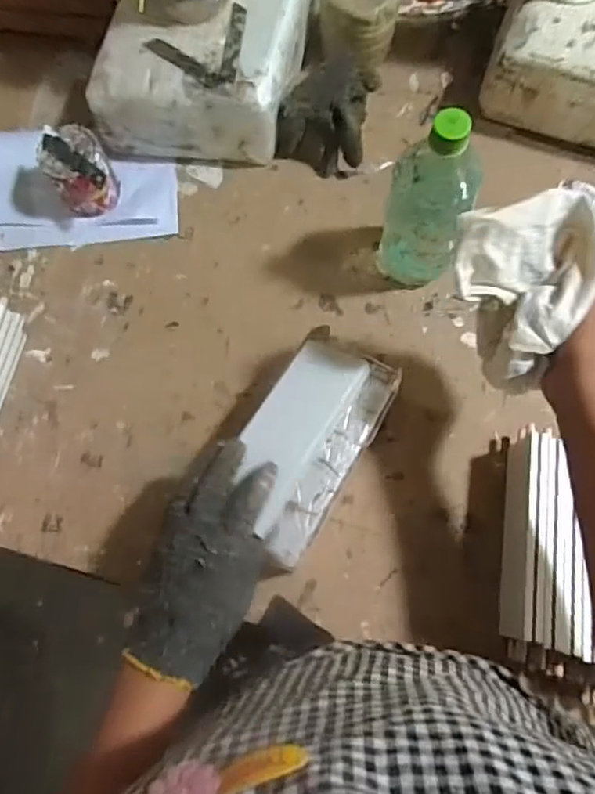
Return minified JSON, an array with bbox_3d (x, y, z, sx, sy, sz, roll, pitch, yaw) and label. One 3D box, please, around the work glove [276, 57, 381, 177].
[{"bbox_3d":[0.034,-0.315,0.651,0.096,0.072,0.102,16,77,6],"label":"work glove"}]

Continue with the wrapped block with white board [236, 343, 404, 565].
[{"bbox_3d":[0.008,0.036,0.511,0.098,0.064,0.195,31,78,8],"label":"wrapped block with white board"}]

